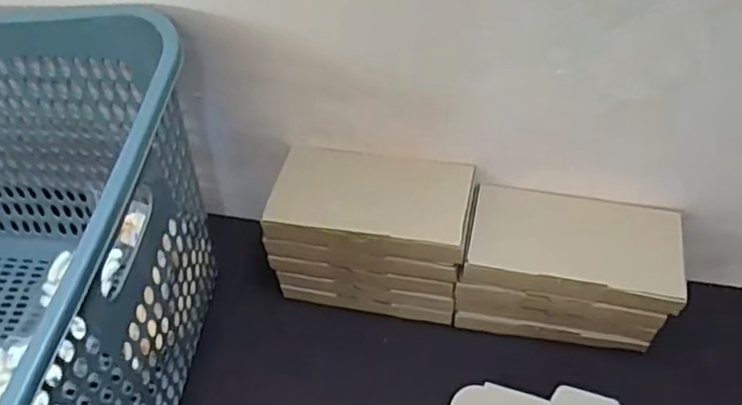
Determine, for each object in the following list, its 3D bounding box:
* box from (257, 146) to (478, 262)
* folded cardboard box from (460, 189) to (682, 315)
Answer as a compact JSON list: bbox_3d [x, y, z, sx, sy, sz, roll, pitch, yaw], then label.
[{"bbox_3d":[-0.001,0.002,0.638,0.202,0.042,0.102,5,55,9],"label":"box"},{"bbox_3d":[0.202,0.041,0.620,0.198,0.028,0.107,9,56,12],"label":"folded cardboard box"}]

